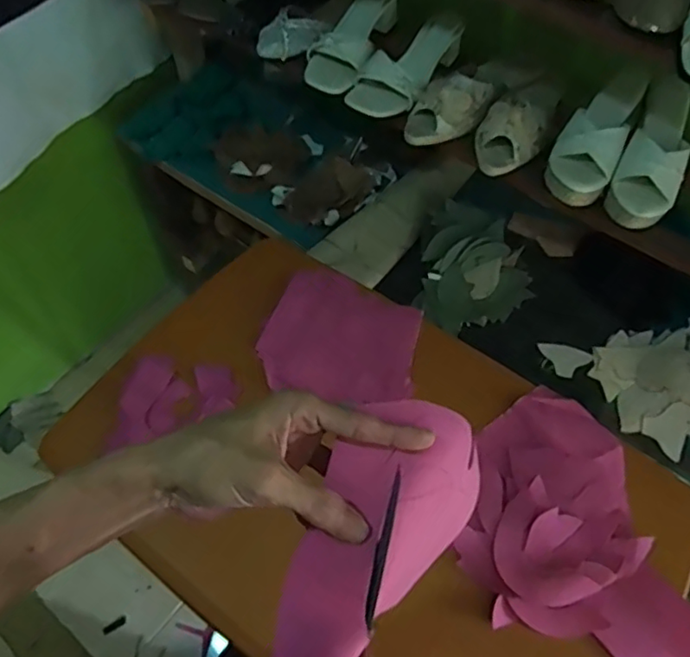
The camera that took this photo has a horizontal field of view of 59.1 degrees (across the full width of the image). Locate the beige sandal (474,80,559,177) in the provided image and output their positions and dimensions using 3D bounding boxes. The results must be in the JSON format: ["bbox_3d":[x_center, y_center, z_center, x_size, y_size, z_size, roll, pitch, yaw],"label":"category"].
[{"bbox_3d":[0.250,-0.308,0.873,0.089,0.061,0.225,22,60,12],"label":"beige sandal"}]

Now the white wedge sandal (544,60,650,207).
[{"bbox_3d":[0.342,-0.270,0.828,0.080,0.078,0.232,24,61,13],"label":"white wedge sandal"}]

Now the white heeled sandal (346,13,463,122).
[{"bbox_3d":[0.093,-0.401,0.925,0.100,0.064,0.210,26,61,14],"label":"white heeled sandal"}]

